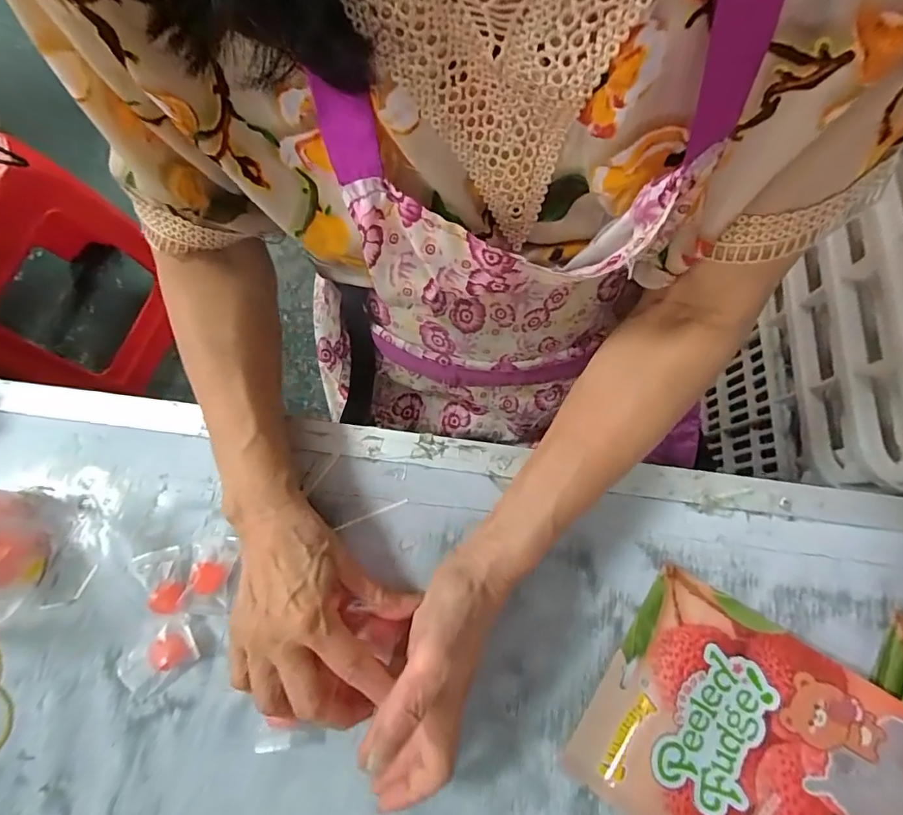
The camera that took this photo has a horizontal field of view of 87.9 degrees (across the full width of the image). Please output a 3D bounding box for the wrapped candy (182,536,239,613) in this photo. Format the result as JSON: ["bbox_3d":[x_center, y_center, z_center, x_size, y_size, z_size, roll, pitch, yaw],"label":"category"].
[{"bbox_3d":[-0.171,0.118,0.329,0.029,0.013,0.050,-1,75,0],"label":"wrapped candy"}]

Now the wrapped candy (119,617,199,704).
[{"bbox_3d":[-0.198,0.170,0.316,0.054,0.013,0.031,-36,78,-9],"label":"wrapped candy"}]

